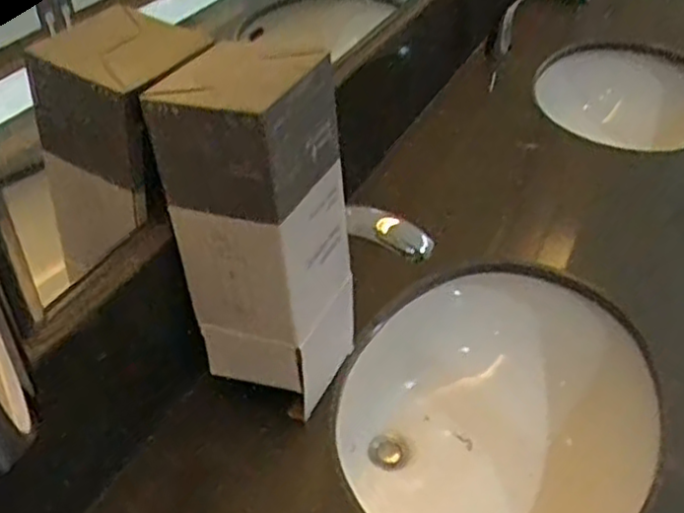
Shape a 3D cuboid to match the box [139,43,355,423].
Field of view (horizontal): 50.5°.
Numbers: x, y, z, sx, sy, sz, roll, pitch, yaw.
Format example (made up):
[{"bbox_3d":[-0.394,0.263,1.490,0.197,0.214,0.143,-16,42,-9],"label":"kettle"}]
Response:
[{"bbox_3d":[-0.073,-0.021,0.668,0.134,0.317,0.116,16,42,17],"label":"box"}]

